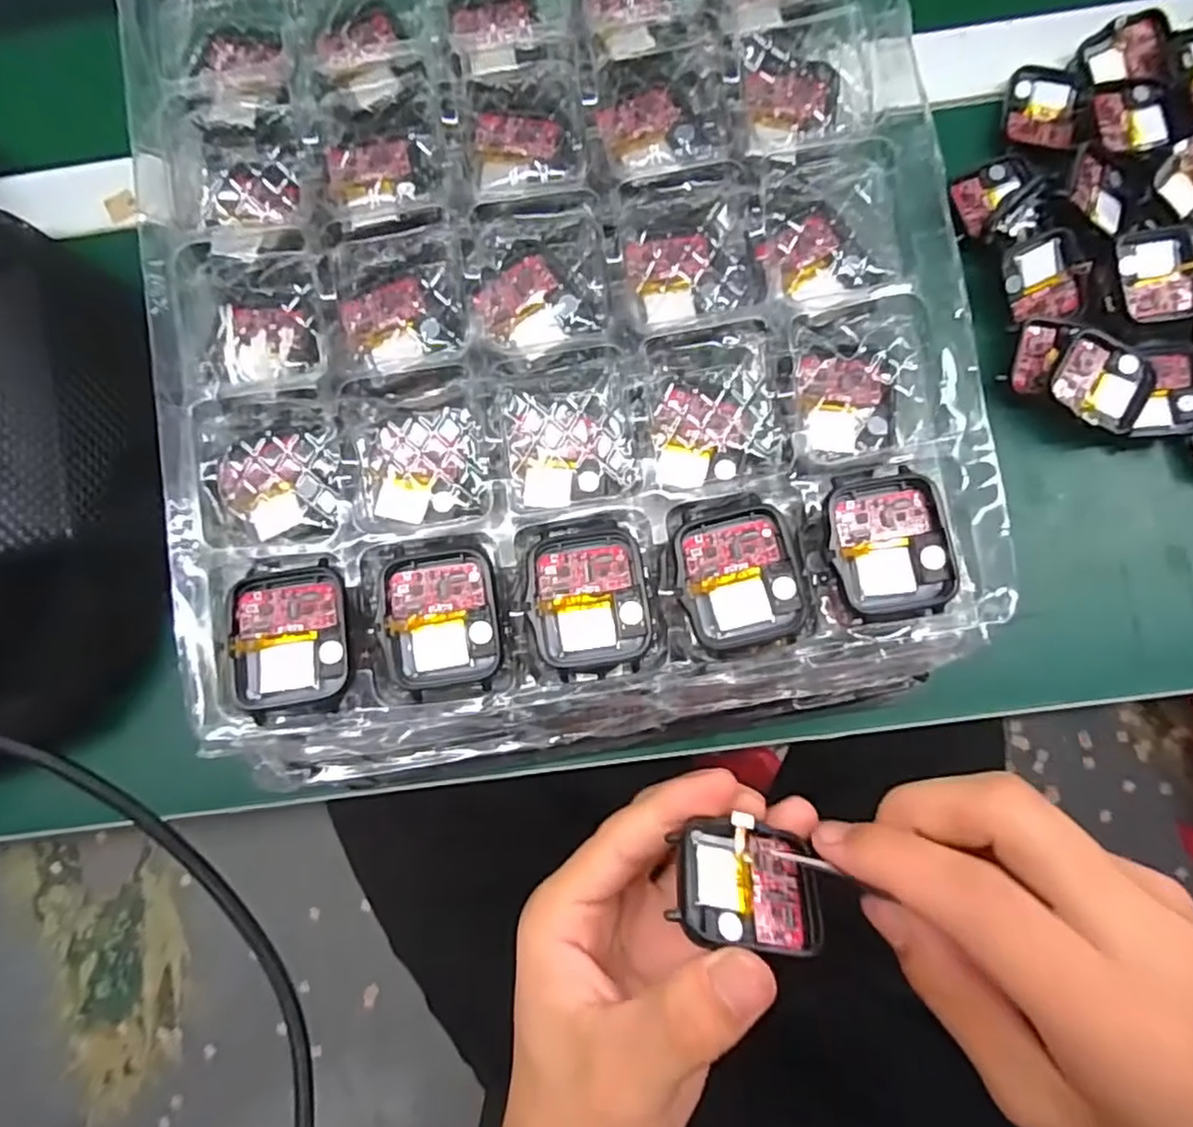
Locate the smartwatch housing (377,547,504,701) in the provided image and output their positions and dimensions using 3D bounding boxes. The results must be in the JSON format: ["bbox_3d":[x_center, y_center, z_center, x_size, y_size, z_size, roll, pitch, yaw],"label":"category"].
[{"bbox_3d":[-0.050,0.018,0.215,0.036,0.009,0.045,-7,81,1],"label":"smartwatch housing"}]

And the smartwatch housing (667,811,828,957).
[{"bbox_3d":[0.046,0.097,0.199,0.045,0.006,0.035,9,49,-7],"label":"smartwatch housing"}]

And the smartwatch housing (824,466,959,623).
[{"bbox_3d":[0.093,-0.006,0.212,0.037,0.010,0.047,-10,81,1],"label":"smartwatch housing"}]

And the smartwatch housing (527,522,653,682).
[{"bbox_3d":[-0.002,0.011,0.214,0.037,0.006,0.048,-11,81,1],"label":"smartwatch housing"}]

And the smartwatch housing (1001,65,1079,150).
[{"bbox_3d":[0.218,-0.222,0.323,0.033,0.006,0.045,8,82,4],"label":"smartwatch housing"}]

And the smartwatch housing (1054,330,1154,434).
[{"bbox_3d":[0.225,-0.081,0.294,0.039,0.010,0.036,28,84,6],"label":"smartwatch housing"}]

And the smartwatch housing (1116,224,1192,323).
[{"bbox_3d":[0.256,-0.134,0.302,0.033,0.010,0.044,-3,81,2],"label":"smartwatch housing"}]

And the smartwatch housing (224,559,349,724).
[{"bbox_3d":[-0.098,0.024,0.211,0.037,0.007,0.048,-8,81,1],"label":"smartwatch housing"}]

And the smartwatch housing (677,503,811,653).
[{"bbox_3d":[0.046,0.005,0.213,0.038,0.009,0.044,-12,81,1],"label":"smartwatch housing"}]

